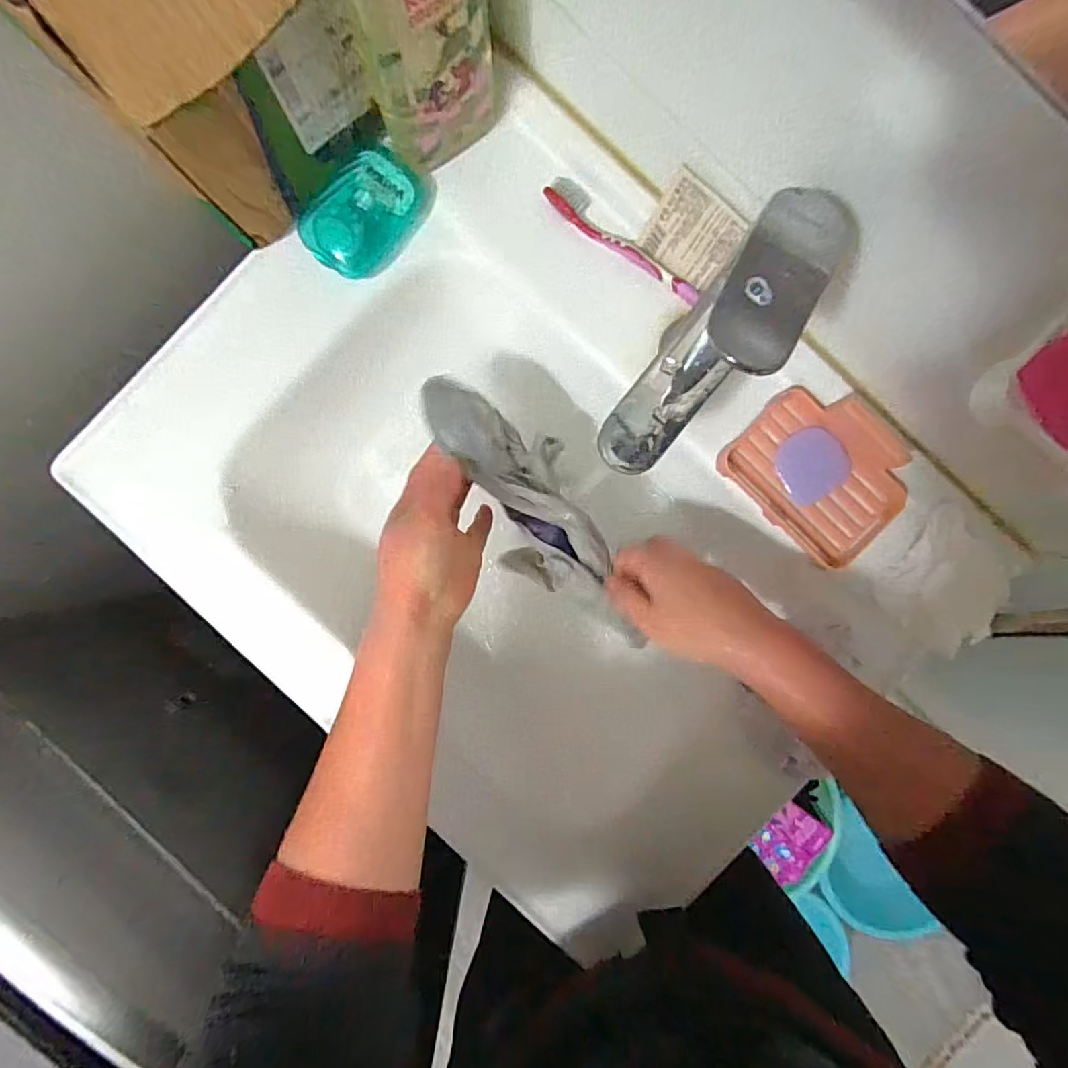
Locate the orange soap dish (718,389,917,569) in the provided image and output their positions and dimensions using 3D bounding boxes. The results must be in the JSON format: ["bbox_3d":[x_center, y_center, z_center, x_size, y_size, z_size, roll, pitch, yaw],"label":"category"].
[{"bbox_3d":[0.221,-0.048,0.409,0.125,0.021,0.104,44,91,0],"label":"orange soap dish"}]

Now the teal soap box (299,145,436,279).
[{"bbox_3d":[-0.123,-0.238,0.398,0.054,0.027,0.096,42,91,0],"label":"teal soap box"}]

